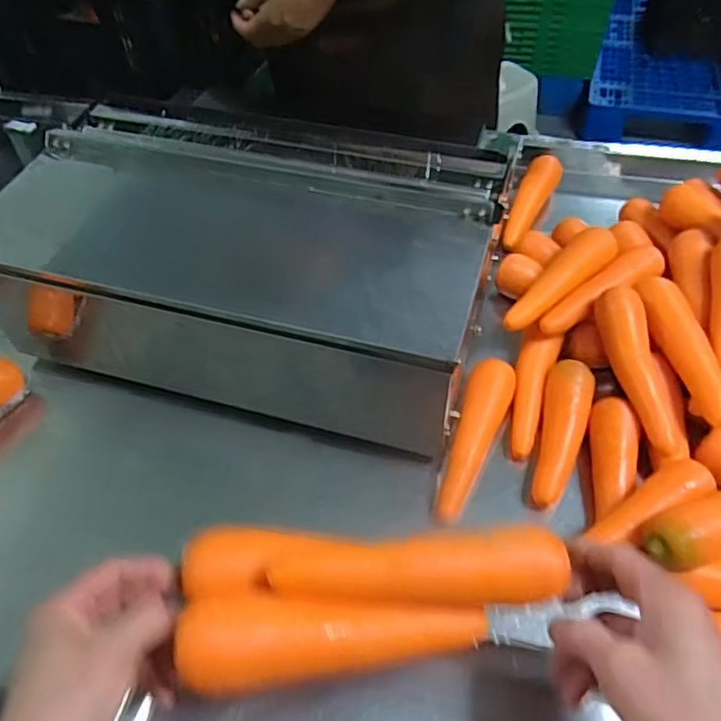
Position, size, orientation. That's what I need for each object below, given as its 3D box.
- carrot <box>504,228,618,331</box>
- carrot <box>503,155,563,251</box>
[{"bbox_3d":[0.223,-0.084,0.672,0.051,0.037,0.184,32,60,24],"label":"carrot"},{"bbox_3d":[0.222,-0.212,0.808,0.041,0.036,0.169,22,56,18],"label":"carrot"}]

